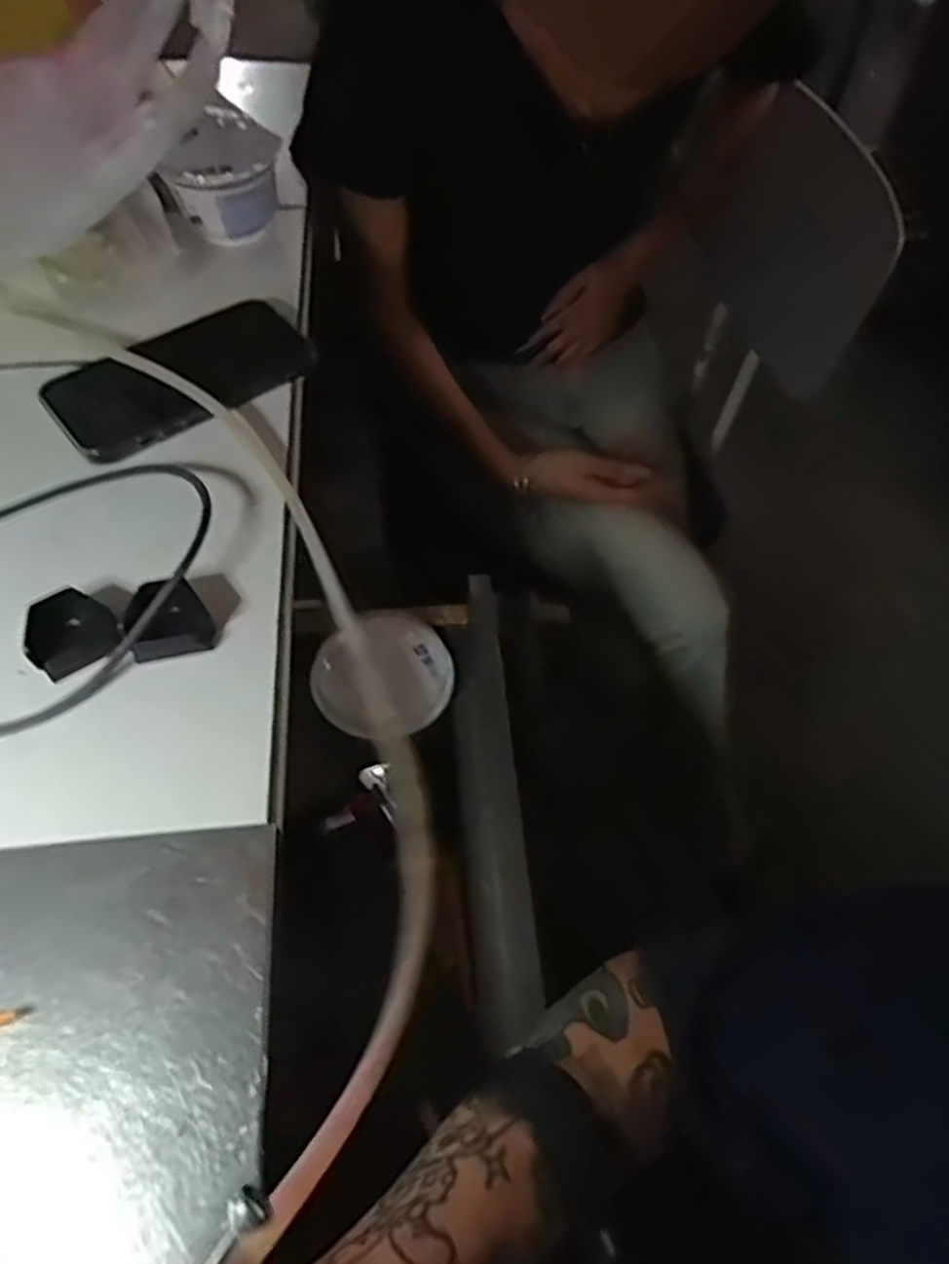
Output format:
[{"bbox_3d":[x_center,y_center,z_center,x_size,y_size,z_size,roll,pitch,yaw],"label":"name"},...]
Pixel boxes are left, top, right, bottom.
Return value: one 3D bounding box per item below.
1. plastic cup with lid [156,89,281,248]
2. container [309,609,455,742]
[{"bbox_3d":[-0.169,-0.309,0.531,0.065,0.063,0.074,19,57,11],"label":"plastic cup with lid"},{"bbox_3d":[-0.052,0.021,0.467,0.076,0.023,0.091,14,57,9],"label":"container"}]

